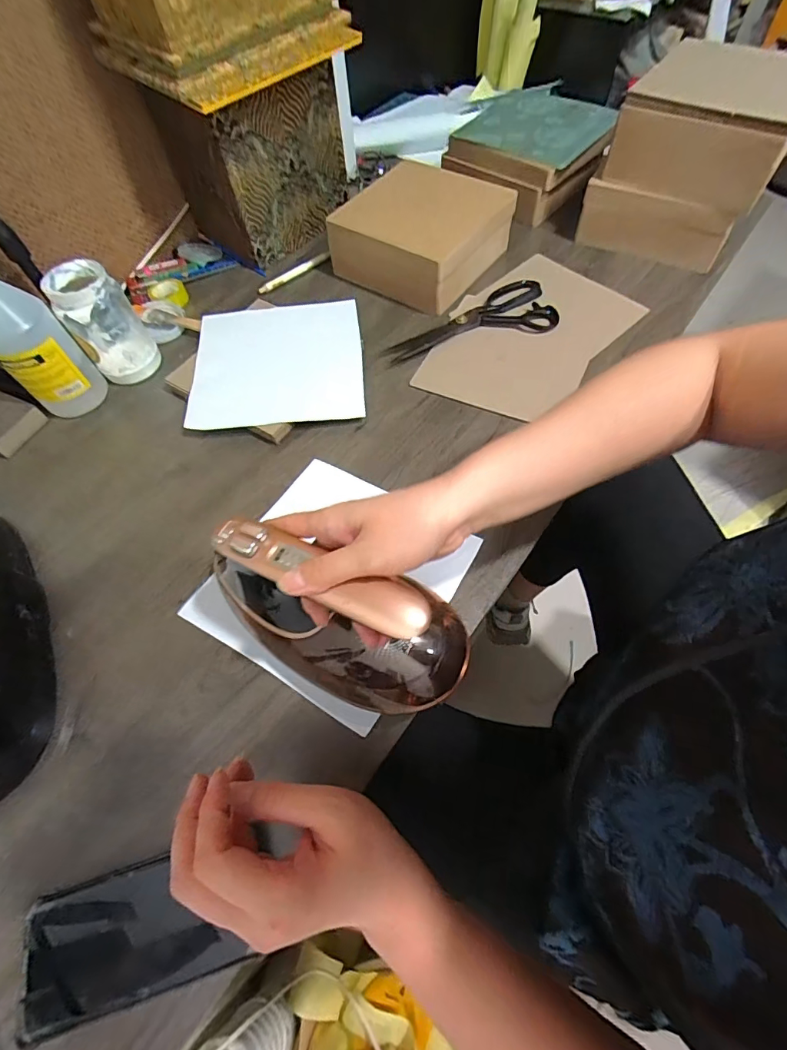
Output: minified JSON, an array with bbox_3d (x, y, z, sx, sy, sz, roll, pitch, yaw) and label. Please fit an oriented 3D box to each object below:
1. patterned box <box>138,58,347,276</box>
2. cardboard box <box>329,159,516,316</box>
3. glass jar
[{"bbox_3d":[-0.194,-0.535,0.667,0.157,0.178,0.211,38,70,21],"label":"patterned box"},{"bbox_3d":[0.042,-0.414,0.636,0.186,0.083,0.194,33,69,19],"label":"cardboard box"},{"bbox_3d":[-0.355,-0.246,0.559,0.075,0.123,0.075,-2,62,3],"label":"glass jar"}]

